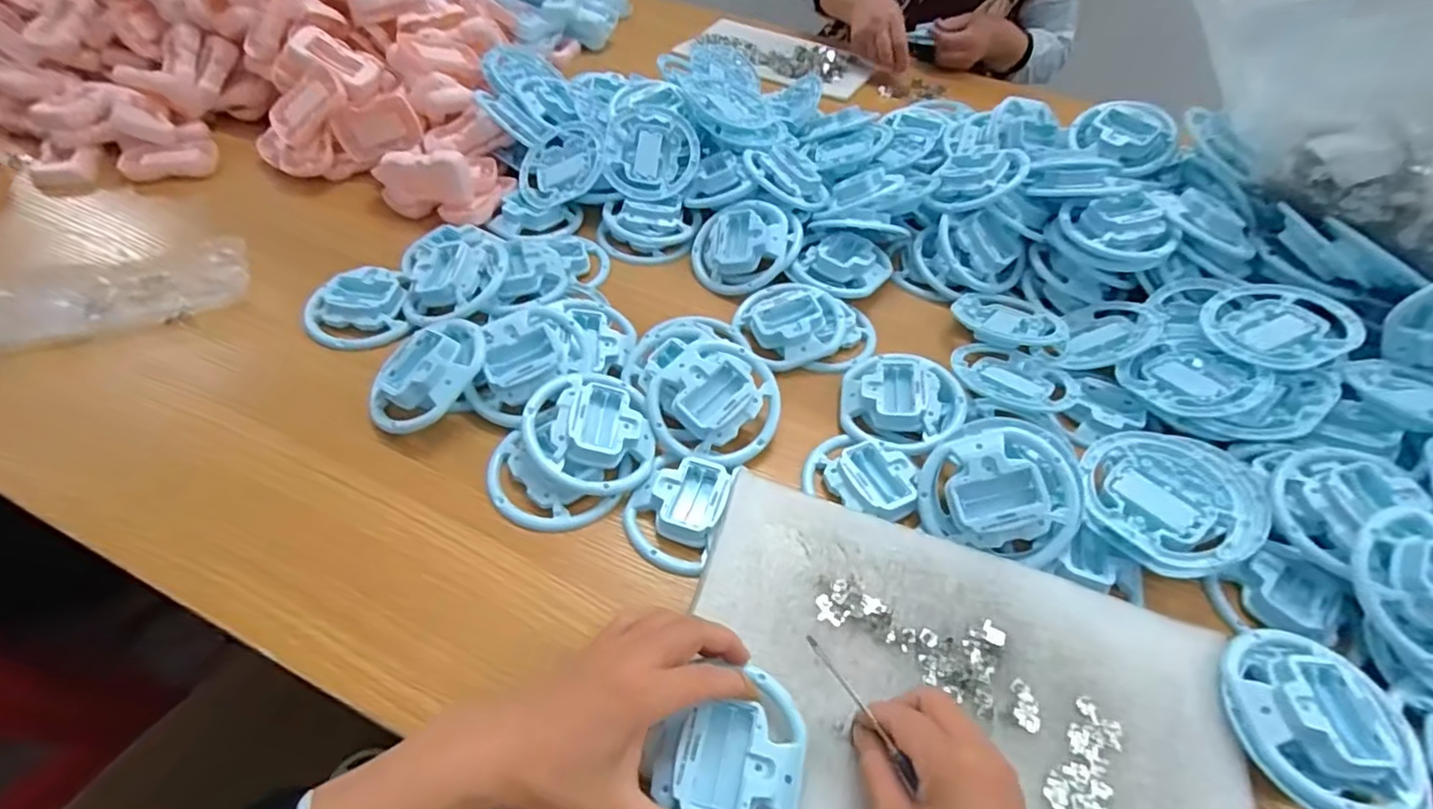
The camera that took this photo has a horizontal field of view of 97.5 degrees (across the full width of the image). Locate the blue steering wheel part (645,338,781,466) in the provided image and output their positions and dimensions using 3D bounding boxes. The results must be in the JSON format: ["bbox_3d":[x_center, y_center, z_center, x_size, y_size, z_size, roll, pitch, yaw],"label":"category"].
[{"bbox_3d":[0.000,-0.006,0.498,0.100,0.032,0.103,2,51,-2],"label":"blue steering wheel part"}]

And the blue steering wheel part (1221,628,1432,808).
[{"bbox_3d":[0.359,0.190,0.374,0.089,0.029,0.110,-3,52,-6],"label":"blue steering wheel part"}]

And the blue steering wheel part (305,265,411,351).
[{"bbox_3d":[-0.322,-0.087,0.563,0.086,0.026,0.079,-17,54,-16],"label":"blue steering wheel part"}]

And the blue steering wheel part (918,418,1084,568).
[{"bbox_3d":[0.205,0.057,0.452,0.104,0.022,0.096,14,77,16],"label":"blue steering wheel part"}]

